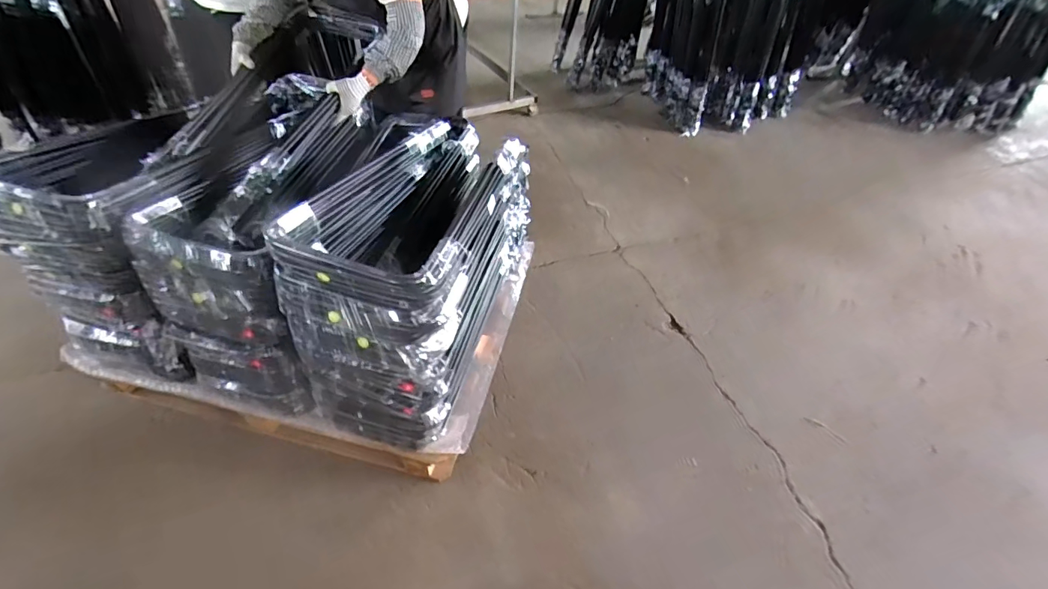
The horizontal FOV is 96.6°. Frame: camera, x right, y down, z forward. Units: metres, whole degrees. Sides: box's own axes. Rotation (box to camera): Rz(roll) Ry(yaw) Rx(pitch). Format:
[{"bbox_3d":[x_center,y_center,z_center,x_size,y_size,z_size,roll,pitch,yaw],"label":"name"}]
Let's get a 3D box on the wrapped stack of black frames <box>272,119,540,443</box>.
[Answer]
[{"bbox_3d":[-0.256,-0.136,1.358,0.357,0.580,0.917,14,48,8],"label":"wrapped stack of black frames"}]

